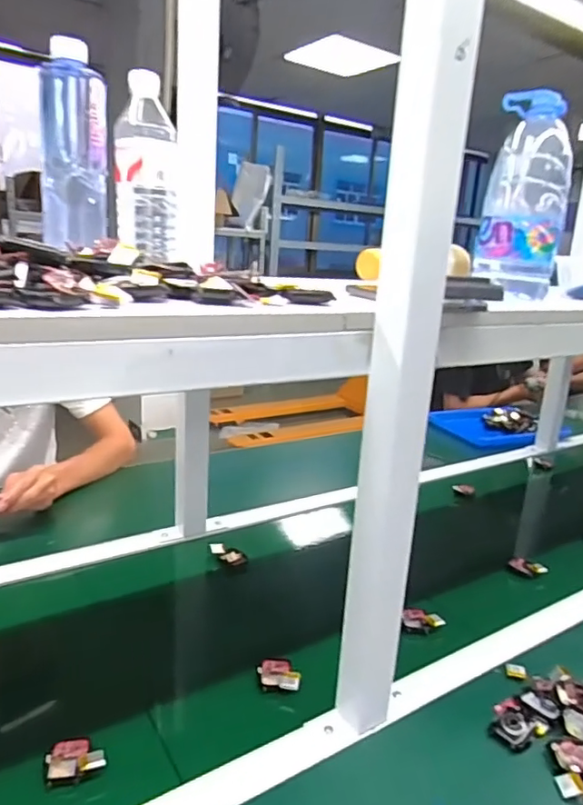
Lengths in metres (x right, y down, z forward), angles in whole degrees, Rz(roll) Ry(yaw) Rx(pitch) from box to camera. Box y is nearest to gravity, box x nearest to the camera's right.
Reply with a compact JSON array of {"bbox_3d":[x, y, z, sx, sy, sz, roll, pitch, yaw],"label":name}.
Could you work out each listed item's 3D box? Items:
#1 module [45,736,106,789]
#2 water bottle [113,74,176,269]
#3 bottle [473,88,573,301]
[{"bbox_3d":[-0.199,0.324,0.517,0.048,0.012,0.049,-4,18,-25],"label":"module"},{"bbox_3d":[-0.166,-0.267,0.645,0.069,0.190,0.078,0,16,-13],"label":"water bottle"},{"bbox_3d":[0.293,-0.257,0.703,0.099,0.236,0.099,8,17,16],"label":"bottle"}]

